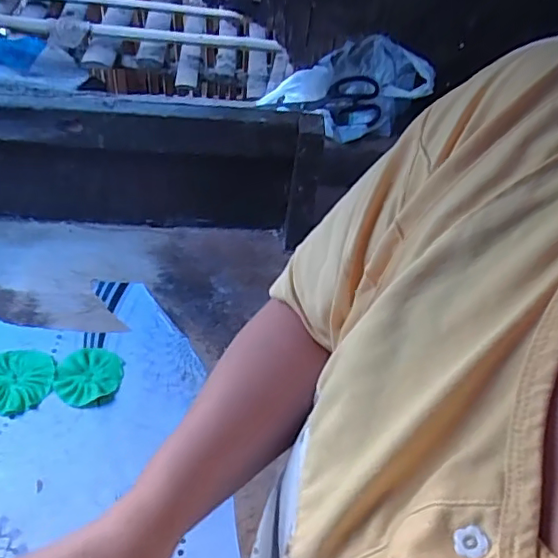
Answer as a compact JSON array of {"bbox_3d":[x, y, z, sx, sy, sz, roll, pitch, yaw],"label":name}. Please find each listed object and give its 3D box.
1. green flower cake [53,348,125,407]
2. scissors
[{"bbox_3d":[-0.204,0.104,0.610,0.069,0.007,0.068,4,48,-4],"label":"green flower cake"},{"bbox_3d":[0.068,-0.243,0.784,0.136,0.016,0.070,1,87,4],"label":"scissors"}]

